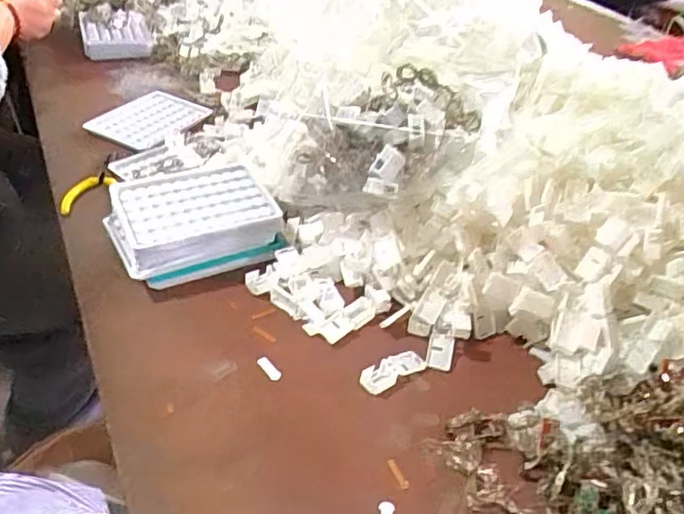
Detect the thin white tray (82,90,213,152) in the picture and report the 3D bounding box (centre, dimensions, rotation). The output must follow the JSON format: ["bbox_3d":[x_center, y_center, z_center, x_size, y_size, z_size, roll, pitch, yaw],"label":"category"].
[{"bbox_3d":[-0.236,-0.174,0.726,0.109,0.010,0.128,23,42,19],"label":"thin white tray"}]

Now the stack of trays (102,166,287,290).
[{"bbox_3d":[-0.135,-0.030,0.535,0.143,0.053,0.109,-11,42,-22],"label":"stack of trays"}]

